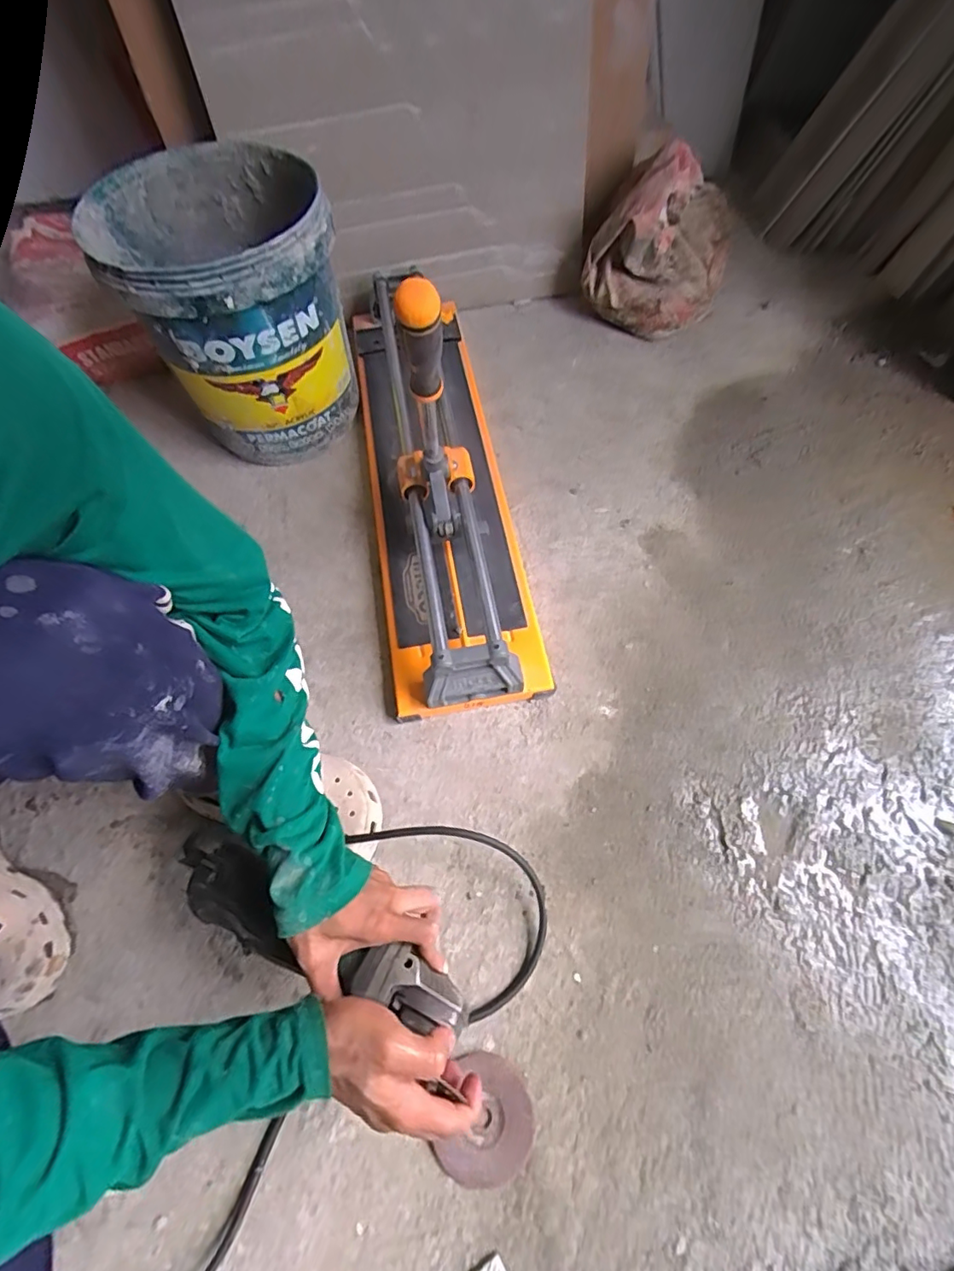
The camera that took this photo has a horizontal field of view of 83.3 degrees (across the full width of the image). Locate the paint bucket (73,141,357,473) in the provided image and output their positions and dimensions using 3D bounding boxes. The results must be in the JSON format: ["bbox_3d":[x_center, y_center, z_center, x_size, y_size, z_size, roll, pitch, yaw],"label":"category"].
[{"bbox_3d":[-0.341,-0.465,0.791,0.273,0.302,0.315,-31,67,-13],"label":"paint bucket"}]

